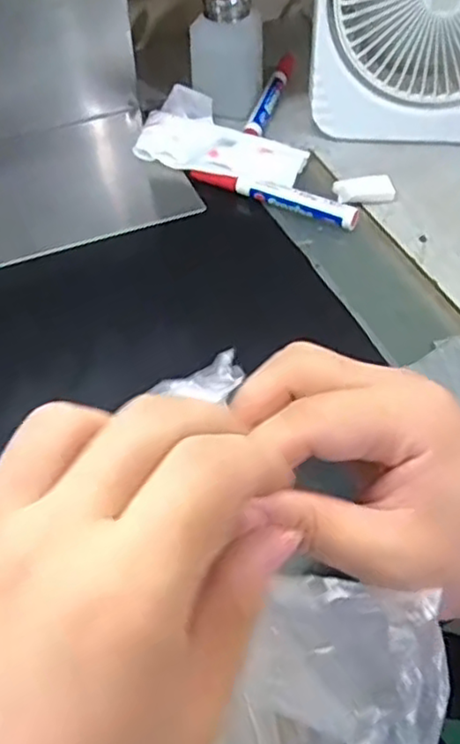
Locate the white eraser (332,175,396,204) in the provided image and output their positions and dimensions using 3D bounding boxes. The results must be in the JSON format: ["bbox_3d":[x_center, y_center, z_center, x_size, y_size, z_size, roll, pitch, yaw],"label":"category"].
[{"bbox_3d":[0.107,-0.144,0.537,0.046,0.009,0.024,-5,50,-2],"label":"white eraser"}]

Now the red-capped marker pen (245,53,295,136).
[{"bbox_3d":[0.040,-0.260,0.633,0.017,0.016,0.152,11,51,11],"label":"red-capped marker pen"}]

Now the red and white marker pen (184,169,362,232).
[{"bbox_3d":[0.032,-0.137,0.530,0.139,0.015,0.016,20,54,17],"label":"red and white marker pen"}]

